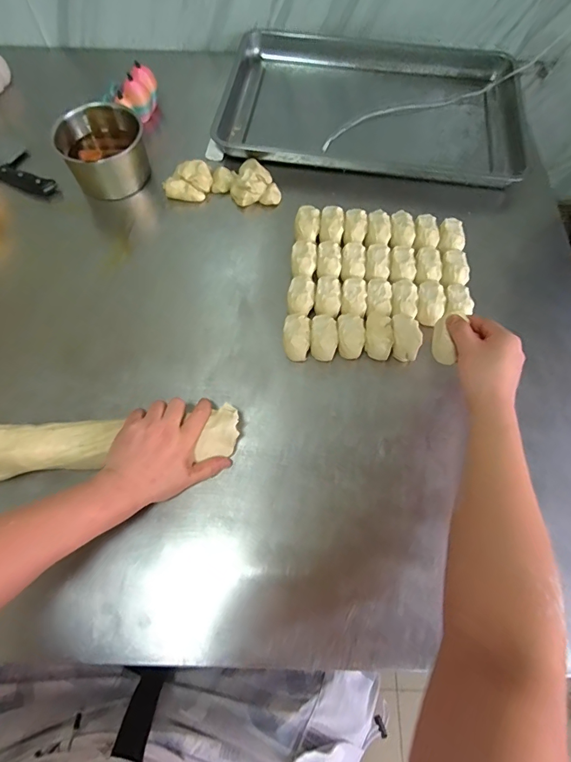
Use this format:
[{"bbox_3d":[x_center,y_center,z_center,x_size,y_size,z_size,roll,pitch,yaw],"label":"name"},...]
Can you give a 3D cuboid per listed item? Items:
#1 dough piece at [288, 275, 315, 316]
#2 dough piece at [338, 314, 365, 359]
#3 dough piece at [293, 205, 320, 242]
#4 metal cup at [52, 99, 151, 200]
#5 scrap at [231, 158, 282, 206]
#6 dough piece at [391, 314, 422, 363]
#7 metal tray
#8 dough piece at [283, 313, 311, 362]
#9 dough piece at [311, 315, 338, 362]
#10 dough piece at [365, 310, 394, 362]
[{"bbox_3d":[0.026,-0.133,0.656,0.041,0.033,0.077,5,64,3],"label":"dough piece"},{"bbox_3d":[0.099,-0.067,0.627,0.042,0.045,0.068,1,64,0],"label":"dough piece"},{"bbox_3d":[0.037,-0.274,0.724,0.045,0.039,0.080,3,66,1],"label":"dough piece"},{"bbox_3d":[-0.343,-0.437,0.767,0.155,0.107,0.141,0,66,0],"label":"metal cup"},{"bbox_3d":[-0.058,-0.386,0.773,0.094,0.033,0.103,-3,64,-1],"label":"scrap"},{"bbox_3d":[0.182,-0.064,0.625,0.043,0.040,0.073,-2,64,-1],"label":"dough piece"},{"bbox_3d":[0.181,-0.591,0.860,0.612,0.052,0.399,9,66,3],"label":"metal tray"},{"bbox_3d":[0.017,-0.068,0.623,0.040,0.038,0.067,1,64,1],"label":"dough piece"},{"bbox_3d":[0.058,-0.066,0.624,0.039,0.043,0.069,0,64,0],"label":"dough piece"},{"bbox_3d":[0.139,-0.067,0.626,0.044,0.048,0.071,2,64,1],"label":"dough piece"}]

